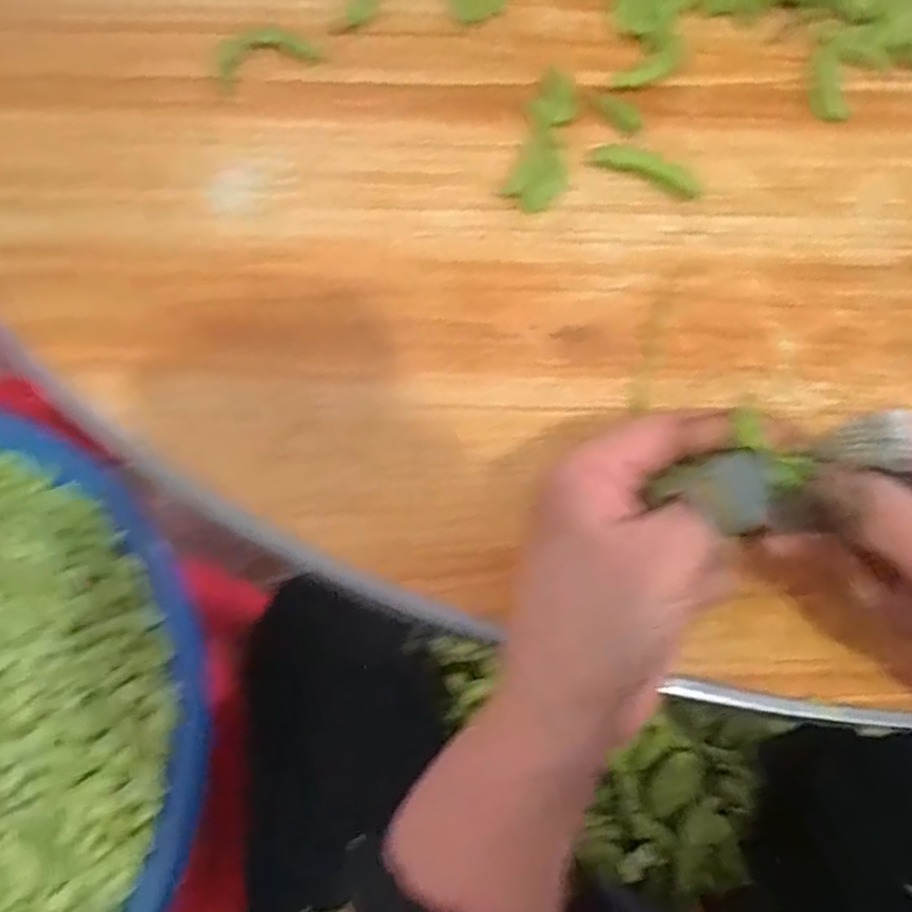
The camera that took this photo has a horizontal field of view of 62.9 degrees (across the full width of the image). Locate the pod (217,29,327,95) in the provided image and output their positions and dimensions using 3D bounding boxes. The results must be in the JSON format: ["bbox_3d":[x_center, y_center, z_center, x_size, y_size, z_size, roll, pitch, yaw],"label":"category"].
[{"bbox_3d":[-0.105,-0.217,0.402,0.055,0.004,0.032,-29,71,-13],"label":"pod"}]

